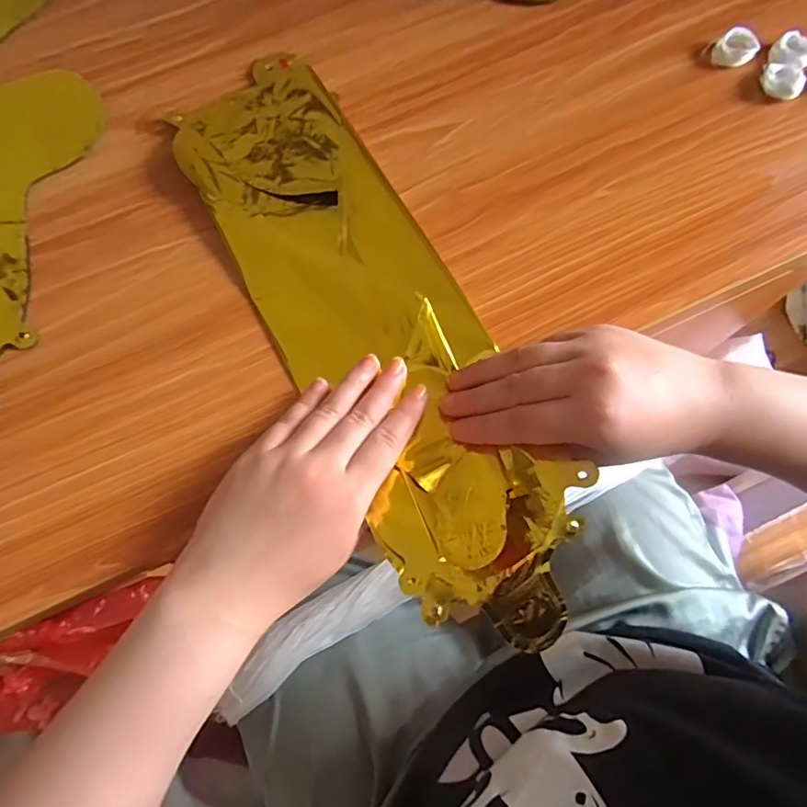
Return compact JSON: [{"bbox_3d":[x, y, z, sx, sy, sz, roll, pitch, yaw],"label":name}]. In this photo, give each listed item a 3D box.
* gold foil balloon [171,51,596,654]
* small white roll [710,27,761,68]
[{"bbox_3d":[-0.022,-0.058,0.331,0.119,0.033,0.419,-29,74,-5],"label":"gold foil balloon"},{"bbox_3d":[0.249,-0.265,0.392,0.028,0.015,0.018,34,77,10],"label":"small white roll"}]

